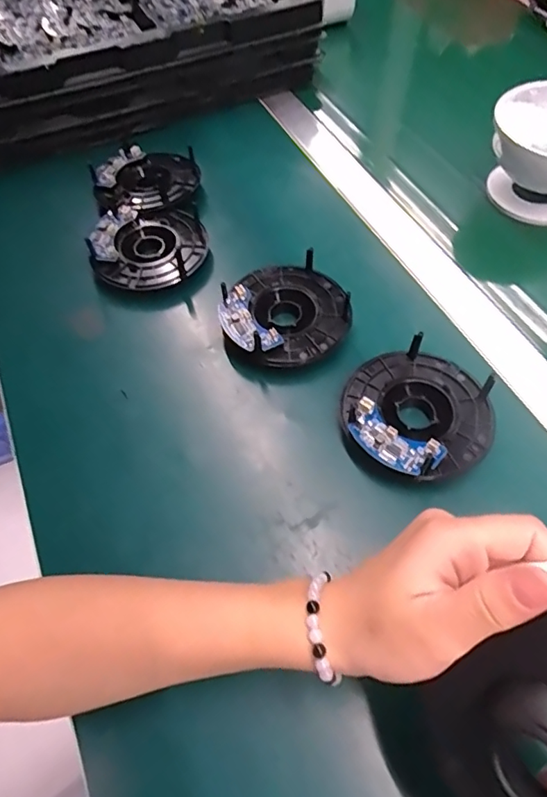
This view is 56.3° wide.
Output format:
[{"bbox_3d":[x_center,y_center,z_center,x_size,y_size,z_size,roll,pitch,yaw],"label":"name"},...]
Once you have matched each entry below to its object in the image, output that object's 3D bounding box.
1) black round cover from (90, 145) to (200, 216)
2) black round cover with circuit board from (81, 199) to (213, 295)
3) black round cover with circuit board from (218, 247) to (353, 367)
[{"bbox_3d":[-0.124,-0.214,0.493,0.100,0.022,0.100,-1,60,2],"label":"black round cover"},{"bbox_3d":[-0.109,-0.134,0.453,0.098,0.033,0.086,-17,60,-7],"label":"black round cover with circuit board"},{"bbox_3d":[0.008,-0.070,0.407,0.097,0.030,0.097,-1,60,2],"label":"black round cover with circuit board"}]

